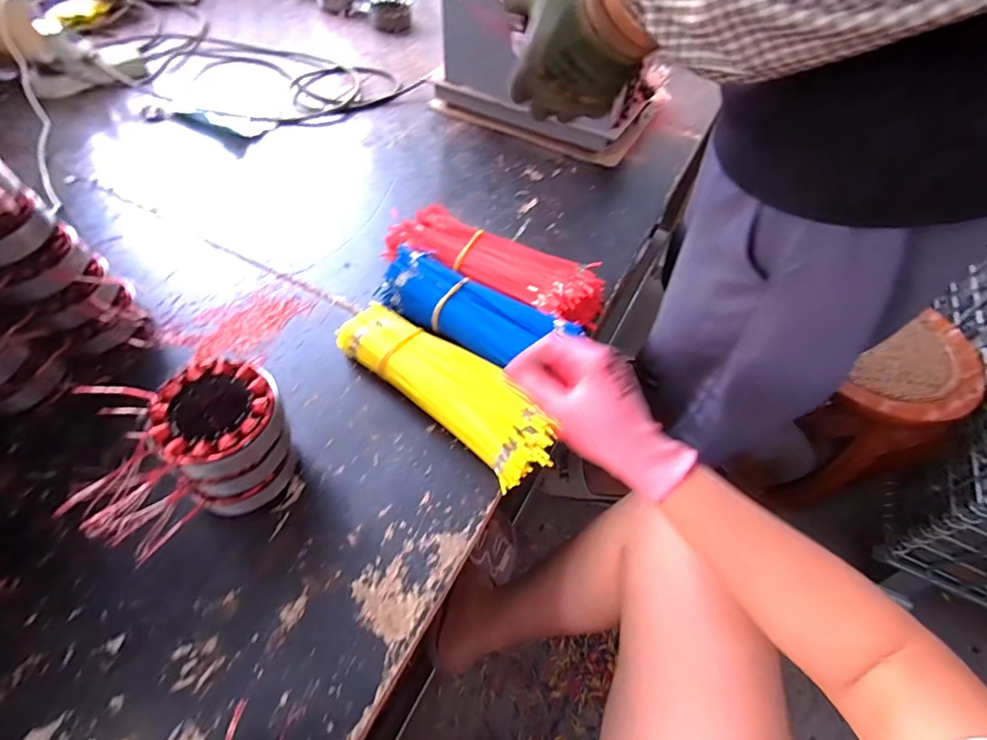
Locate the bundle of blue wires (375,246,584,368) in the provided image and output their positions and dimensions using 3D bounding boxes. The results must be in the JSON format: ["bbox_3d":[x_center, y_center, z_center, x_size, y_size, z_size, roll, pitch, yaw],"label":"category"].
[{"bbox_3d":[-0.027,-0.058,0.521,0.216,0.050,0.080,28,57,15],"label":"bundle of blue wires"}]

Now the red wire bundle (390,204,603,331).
[{"bbox_3d":[0.000,-0.121,0.566,0.267,0.051,0.096,22,57,11],"label":"red wire bundle"}]

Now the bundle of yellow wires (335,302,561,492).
[{"bbox_3d":[-0.046,0.015,0.475,0.238,0.041,0.079,36,61,19],"label":"bundle of yellow wires"}]

